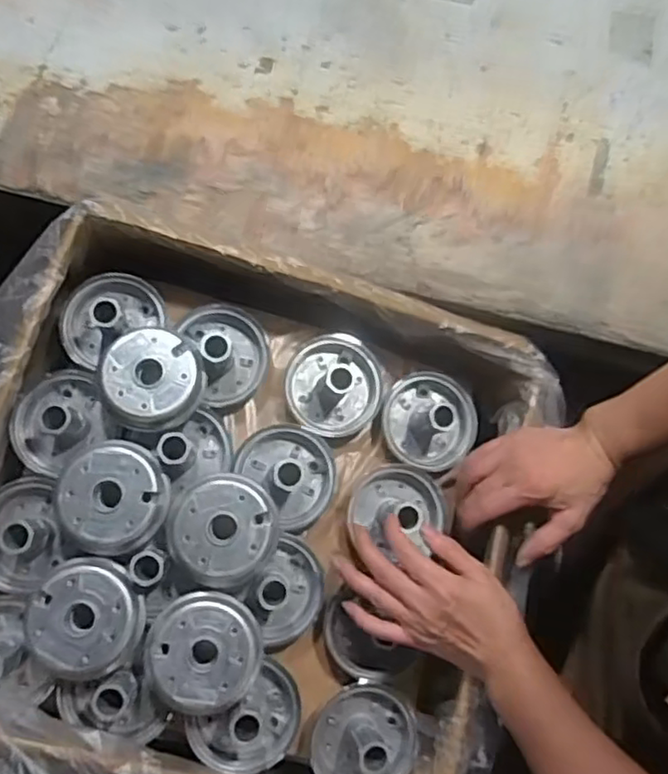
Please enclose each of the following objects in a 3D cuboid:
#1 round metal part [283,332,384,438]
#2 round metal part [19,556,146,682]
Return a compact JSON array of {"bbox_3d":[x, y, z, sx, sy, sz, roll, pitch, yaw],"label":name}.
[{"bbox_3d":[0.001,-0.001,0.624,0.087,0.022,0.092,1,78,-3],"label":"round metal part"},{"bbox_3d":[-0.198,0.184,0.530,0.089,0.049,0.091,1,78,-3],"label":"round metal part"}]

